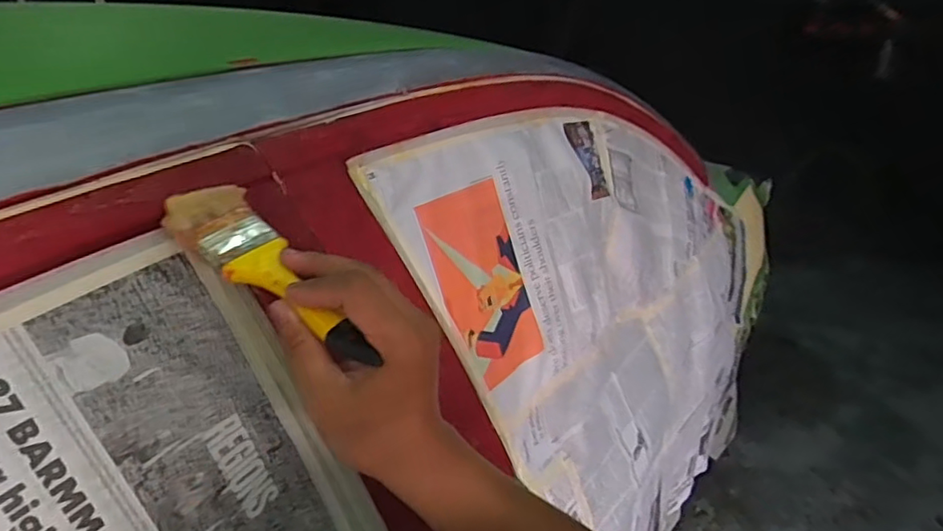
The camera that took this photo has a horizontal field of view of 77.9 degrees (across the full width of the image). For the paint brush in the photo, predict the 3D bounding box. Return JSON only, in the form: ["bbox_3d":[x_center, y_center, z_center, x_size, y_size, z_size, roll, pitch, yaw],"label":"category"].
[{"bbox_3d":[-0.120,0.001,0.356,0.173,0.018,0.054,39,44,21],"label":"paint brush"}]

